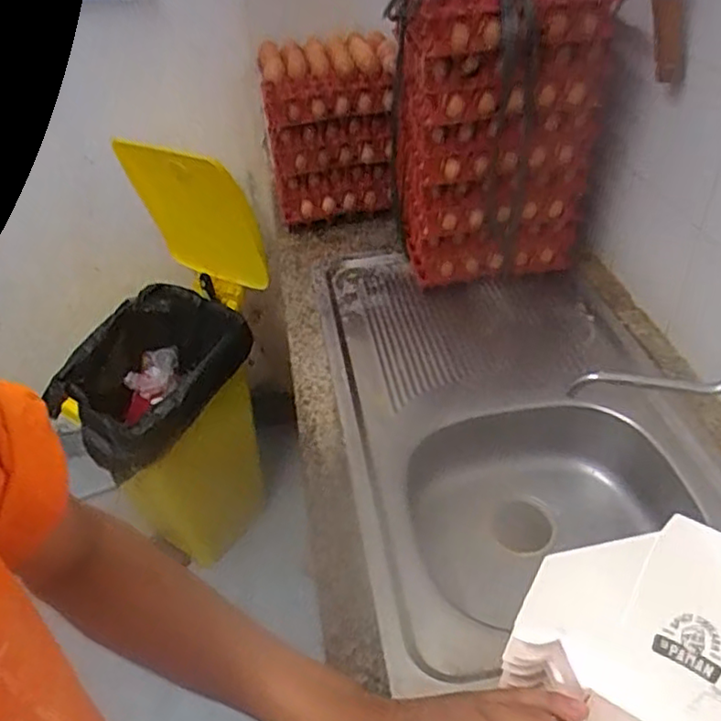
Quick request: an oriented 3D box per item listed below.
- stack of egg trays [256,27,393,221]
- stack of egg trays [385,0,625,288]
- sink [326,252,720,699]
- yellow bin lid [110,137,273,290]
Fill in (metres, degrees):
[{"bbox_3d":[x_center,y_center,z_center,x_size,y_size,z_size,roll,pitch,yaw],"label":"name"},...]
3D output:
[{"bbox_3d":[-0.062,-0.505,1.391,0.260,0.304,0.284,-6,40,-1],"label":"stack of egg trays"},{"bbox_3d":[0.220,-0.400,1.108,0.276,0.497,0.282,-11,40,-7],"label":"stack of egg trays"},{"bbox_3d":[0.235,0.103,1.070,0.508,0.183,0.832,-8,40,-3],"label":"sink"},{"bbox_3d":[-0.370,-0.320,1.453,0.307,0.352,0.040,17,54,14],"label":"yellow bin lid"}]

